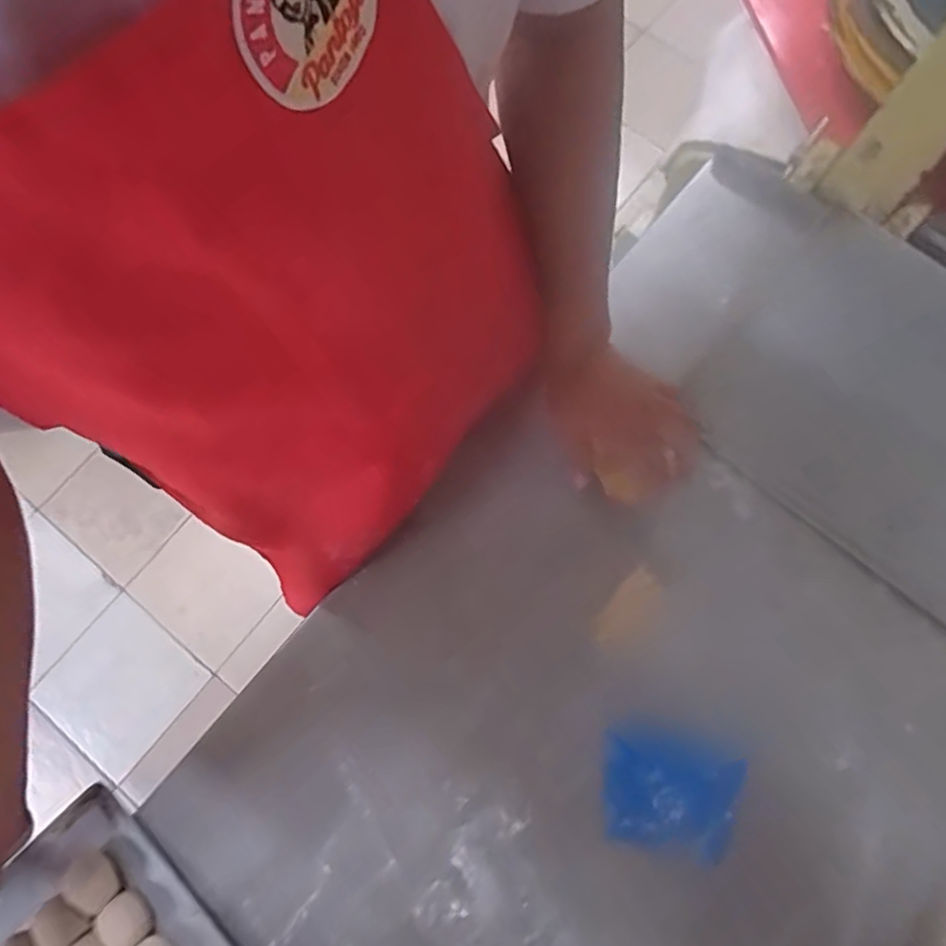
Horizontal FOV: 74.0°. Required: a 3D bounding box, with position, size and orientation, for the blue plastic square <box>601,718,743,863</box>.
[{"bbox_3d":[0.182,0.298,0.590,0.129,0.004,0.105,17,80,-1],"label":"blue plastic square"}]

